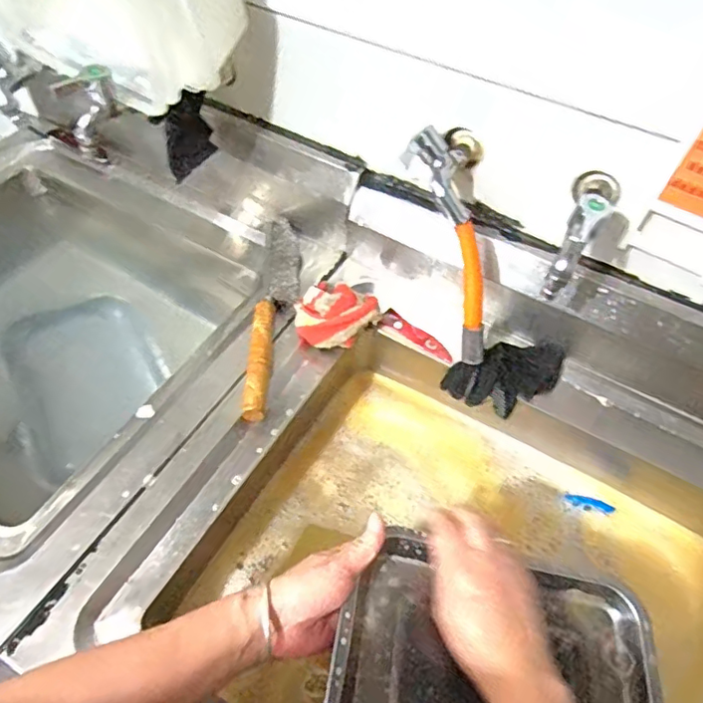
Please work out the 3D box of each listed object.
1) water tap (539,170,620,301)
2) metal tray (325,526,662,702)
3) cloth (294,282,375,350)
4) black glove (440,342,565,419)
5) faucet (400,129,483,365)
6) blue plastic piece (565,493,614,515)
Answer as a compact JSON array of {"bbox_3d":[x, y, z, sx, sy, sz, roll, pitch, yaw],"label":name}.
[{"bbox_3d":[0.220,-0.127,0.545,0.043,0.078,0.144,27,56,15],"label":"water tap"},{"bbox_3d":[0.116,0.253,0.444,0.255,0.048,0.184,10,53,3],"label":"metal tray"},{"bbox_3d":[-0.026,-0.051,0.687,0.097,0.040,0.096,38,59,22],"label":"cloth"},{"bbox_3d":[0.189,0.034,0.682,0.134,0.058,0.074,-14,56,-14],"label":"black glove"},{"bbox_3d":[0.113,-0.110,0.612,0.068,0.046,0.254,-17,101,-17],"label":"faucet"},{"bbox_3d":[0.285,0.182,0.679,0.053,0.010,0.019,15,54,7],"label":"blue plastic piece"}]

